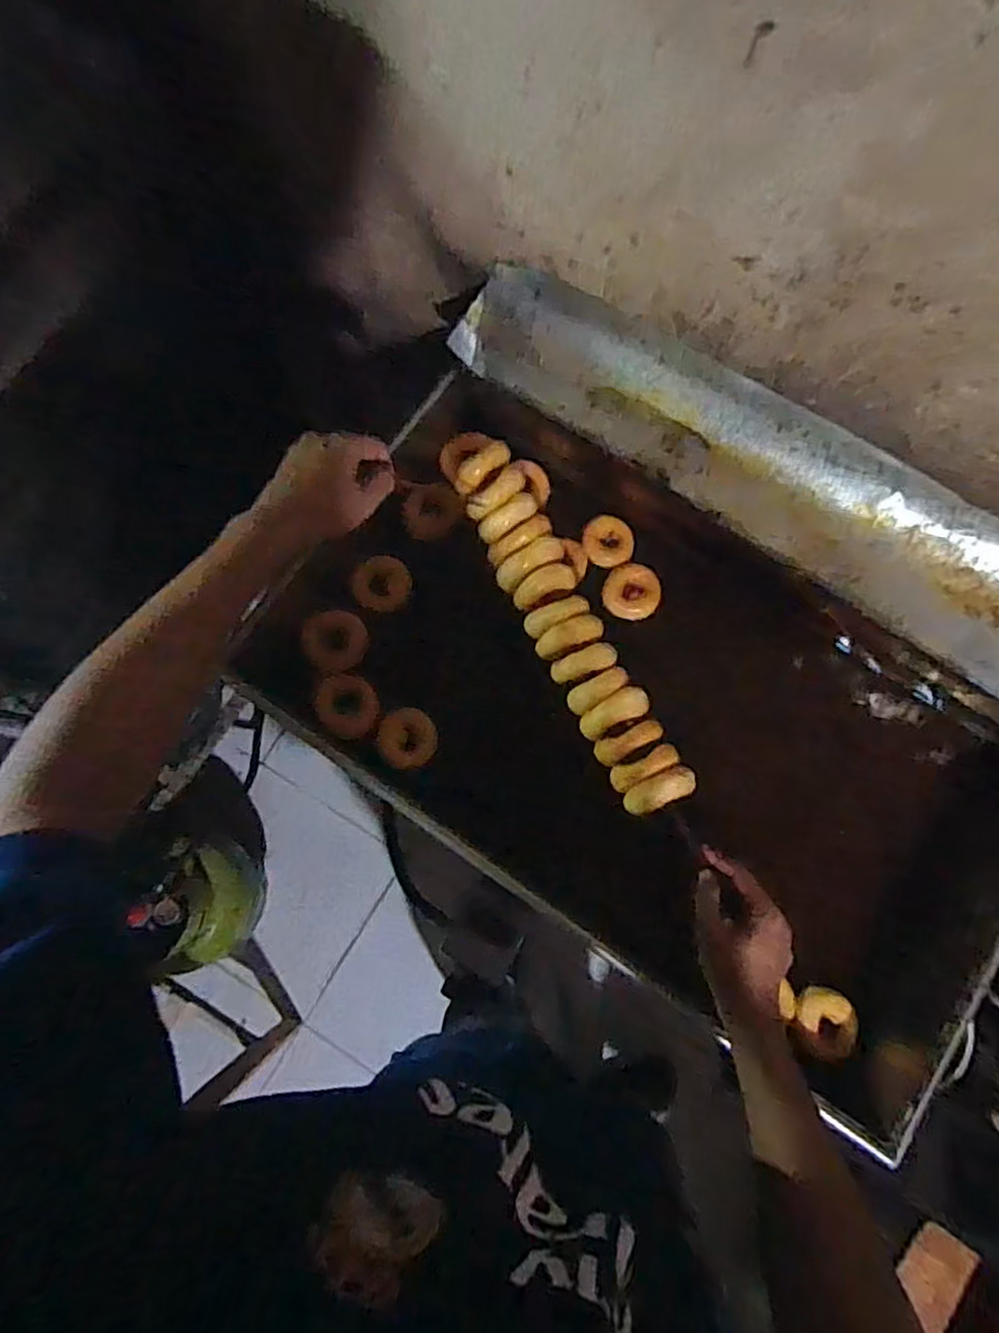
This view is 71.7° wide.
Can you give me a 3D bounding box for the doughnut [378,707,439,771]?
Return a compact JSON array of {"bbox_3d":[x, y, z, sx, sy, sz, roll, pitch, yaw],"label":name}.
[{"bbox_3d":[-0.111,0.086,0.829,0.070,0.023,0.070,0,78,0],"label":"doughnut"}]

